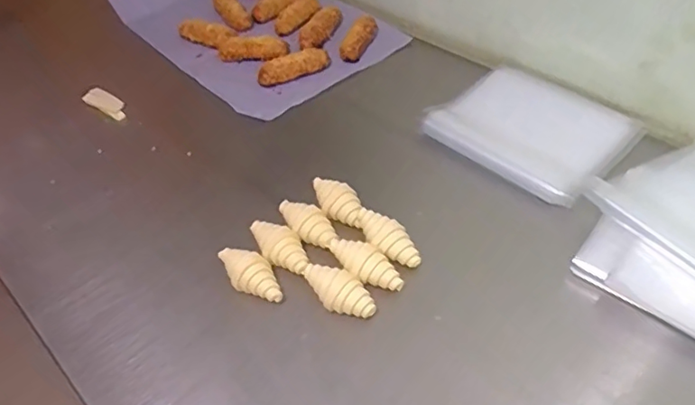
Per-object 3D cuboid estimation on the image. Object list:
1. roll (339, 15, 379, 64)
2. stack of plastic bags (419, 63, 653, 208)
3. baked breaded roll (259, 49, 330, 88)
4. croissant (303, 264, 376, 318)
[{"bbox_3d":[0.024,-0.311,1.040,0.037,0.030,0.119,19,64,23],"label":"roll"},{"bbox_3d":[0.277,-0.116,0.838,0.255,0.033,0.223,32,57,30],"label":"stack of plastic bags"},{"bbox_3d":[-0.096,-0.246,0.992,0.135,0.035,0.042,-18,48,-12],"label":"baked breaded roll"},{"bbox_3d":[-0.011,0.105,0.649,0.098,0.044,0.044,27,55,27],"label":"croissant"}]

